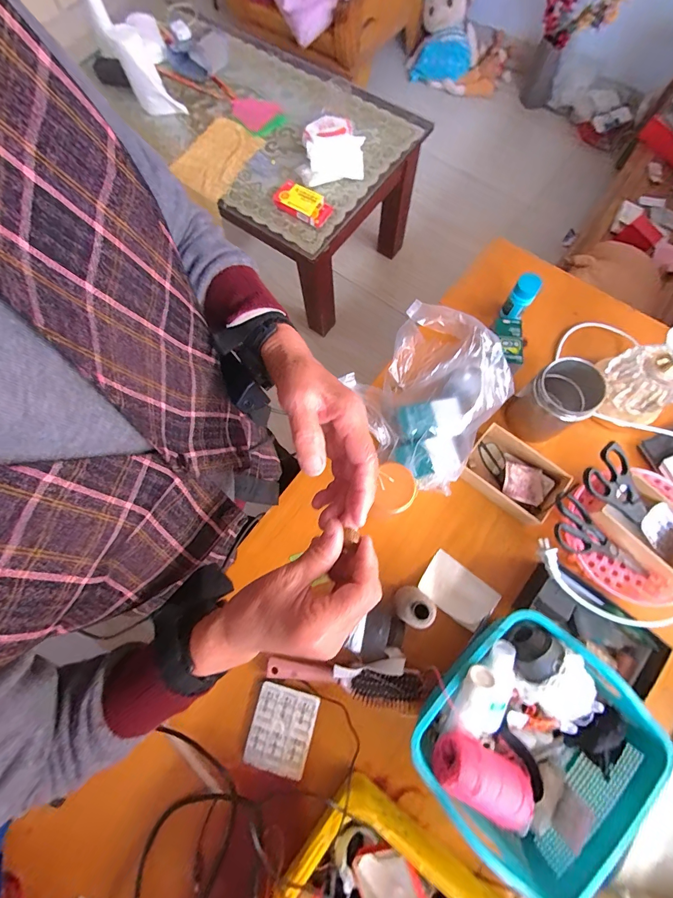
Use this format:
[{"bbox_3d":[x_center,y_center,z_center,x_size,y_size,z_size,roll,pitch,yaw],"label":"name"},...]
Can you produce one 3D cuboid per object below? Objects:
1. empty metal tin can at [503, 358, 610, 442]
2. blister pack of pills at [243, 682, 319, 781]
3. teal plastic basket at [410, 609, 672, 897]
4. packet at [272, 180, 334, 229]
[{"bbox_3d":[0.333,-0.073,0.583,0.088,0.102,0.084,-1,74,2],"label":"empty metal tin can"},{"bbox_3d":[-0.078,0.396,0.534,0.085,0.006,0.105,13,75,6],"label":"blister pack of pills"},{"bbox_3d":[0.236,0.355,0.468,0.240,0.095,0.249,-42,77,-9],"label":"teal plastic basket"},{"bbox_3d":[-0.099,-0.731,1.131,0.176,0.041,0.096,33,78,11],"label":"packet"}]

